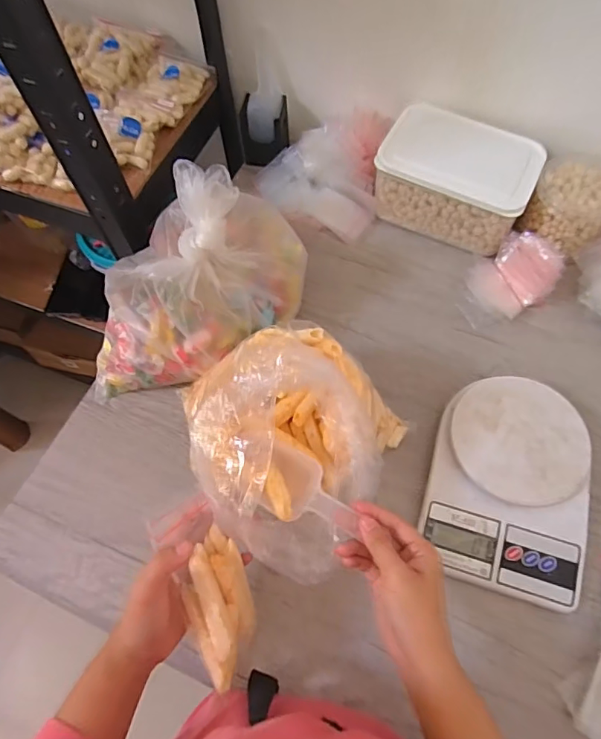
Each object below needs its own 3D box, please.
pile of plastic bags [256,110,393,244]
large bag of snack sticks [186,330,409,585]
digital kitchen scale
[{"bbox_3d":[0.024,-0.272,0.661,0.172,0.069,0.161,11,64,8],"label":"pile of plastic bags"},{"bbox_3d":[0.003,0.065,0.429,0.165,0.185,0.189,24,67,14],"label":"large bag of snack sticks"},{"bbox_3d":[0.204,0.109,0.475,0.145,0.040,0.198,14,65,10],"label":"digital kitchen scale"}]

